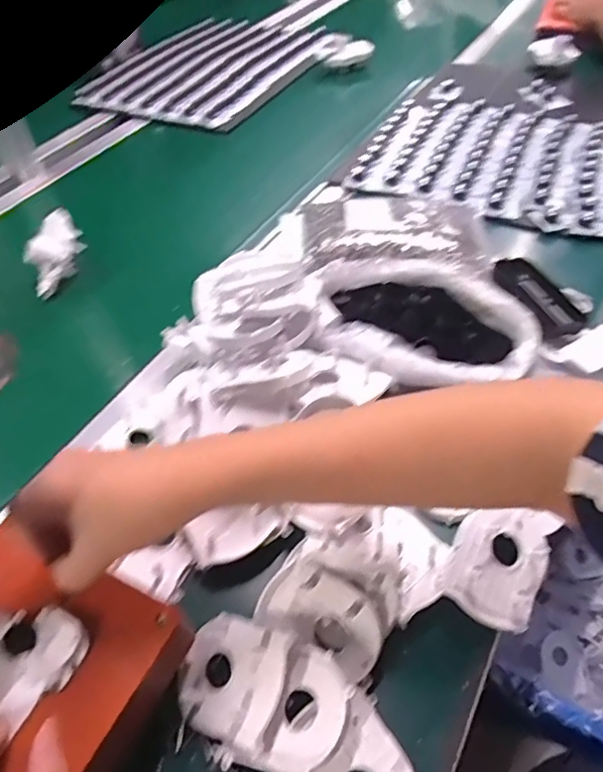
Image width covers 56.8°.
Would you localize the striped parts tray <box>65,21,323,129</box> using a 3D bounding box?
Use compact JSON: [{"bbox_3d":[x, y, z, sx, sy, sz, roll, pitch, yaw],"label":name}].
[{"bbox_3d":[-0.156,-0.630,1.089,0.355,0.049,0.477,24,57,18],"label":"striped parts tray"}]

